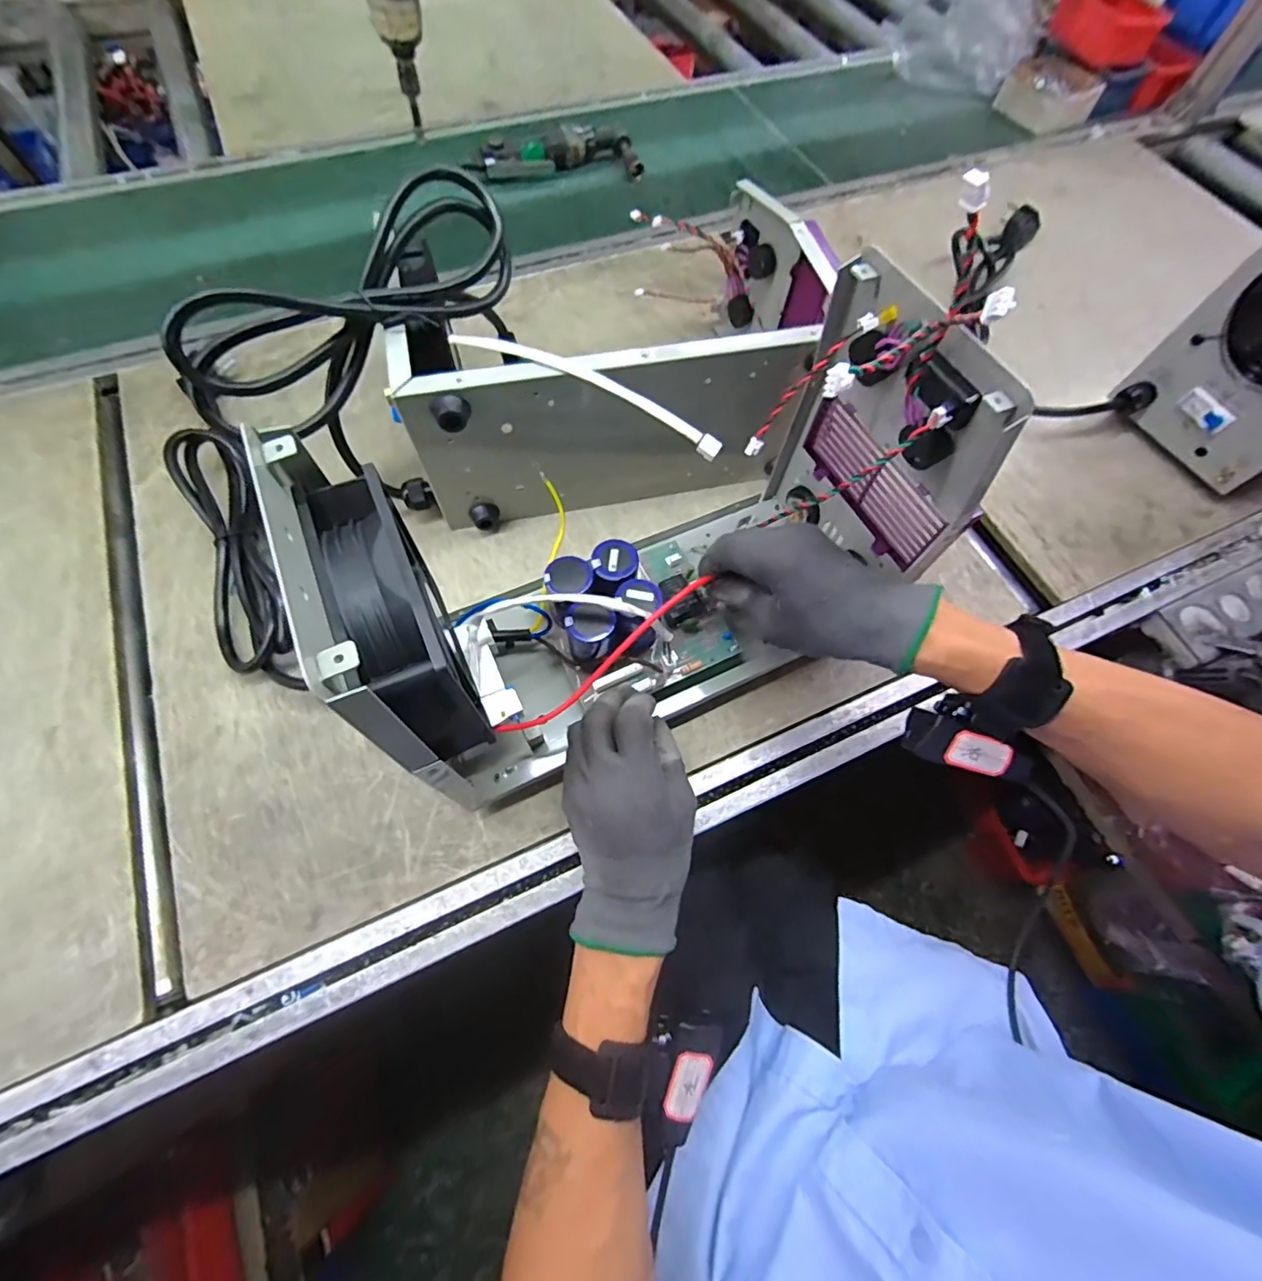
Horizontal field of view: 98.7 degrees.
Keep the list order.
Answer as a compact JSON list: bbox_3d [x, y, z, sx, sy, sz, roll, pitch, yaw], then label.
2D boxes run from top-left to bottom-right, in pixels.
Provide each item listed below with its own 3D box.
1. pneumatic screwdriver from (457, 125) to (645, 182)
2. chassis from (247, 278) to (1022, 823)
[{"bbox_3d":[-0.106,-0.654,0.732,0.236,0.041,0.062,-7,66,-6],"label":"pneumatic screwdriver"},{"bbox_3d":[0.022,-0.059,0.350,0.354,0.229,0.146,-23,68,-13],"label":"chassis"}]

